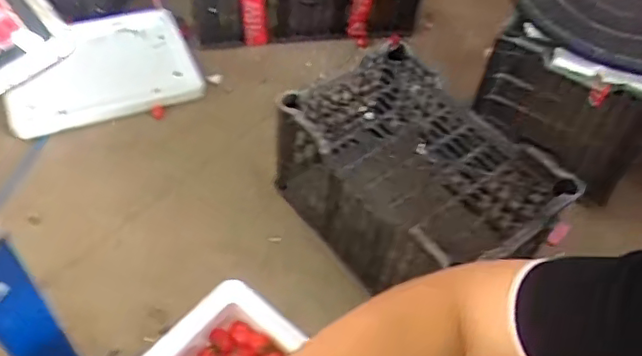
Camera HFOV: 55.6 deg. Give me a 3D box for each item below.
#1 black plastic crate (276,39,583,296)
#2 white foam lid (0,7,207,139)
[{"bbox_3d":[0.146,0.014,0.980,0.272,0.210,0.382,-33,63,-26],"label":"black plastic crate"},{"bbox_3d":[-0.422,-0.214,1.177,0.353,0.059,0.221,-16,57,-17],"label":"white foam lid"}]

